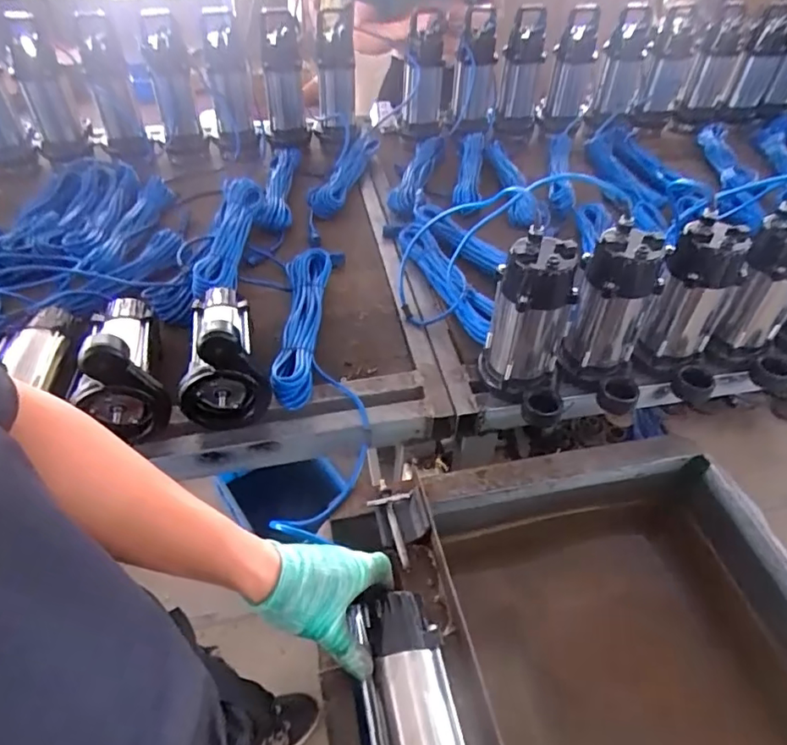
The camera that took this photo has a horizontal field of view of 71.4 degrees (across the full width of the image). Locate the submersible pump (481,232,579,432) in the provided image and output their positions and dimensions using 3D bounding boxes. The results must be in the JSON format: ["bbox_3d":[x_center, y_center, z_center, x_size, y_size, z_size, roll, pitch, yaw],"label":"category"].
[{"bbox_3d":[0.193,-0.056,0.769,0.120,0.241,0.135,10,46,7],"label":"submersible pump"}]

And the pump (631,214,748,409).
[{"bbox_3d":[0.440,-0.079,0.804,0.128,0.256,0.114,23,49,19],"label":"pump"}]

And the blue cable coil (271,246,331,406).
[{"bbox_3d":[-0.151,-0.088,0.912,0.078,0.046,0.352,0,45,-3],"label":"blue cable coil"}]

